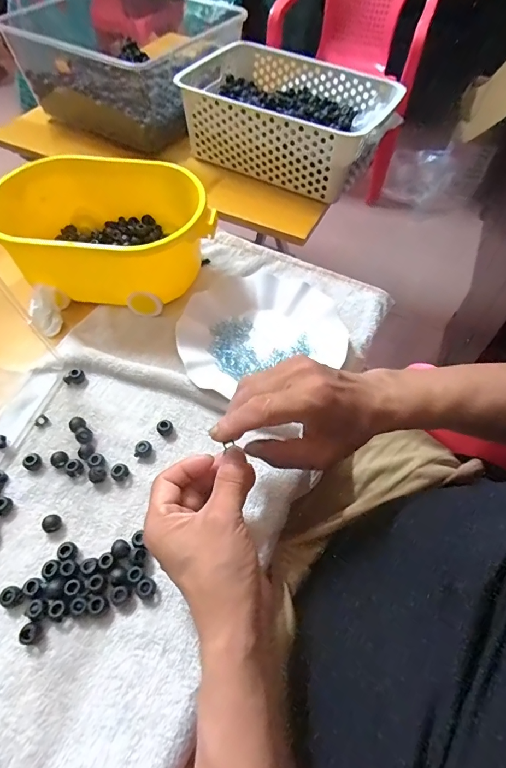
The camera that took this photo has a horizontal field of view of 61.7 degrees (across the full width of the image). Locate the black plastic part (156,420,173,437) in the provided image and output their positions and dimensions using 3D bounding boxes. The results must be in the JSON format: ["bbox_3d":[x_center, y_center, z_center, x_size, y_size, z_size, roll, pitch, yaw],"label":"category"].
[{"bbox_3d":[-0.085,0.043,0.412,0.015,0.012,0.013,-17,58,-14],"label":"black plastic part"}]

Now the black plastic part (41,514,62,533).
[{"bbox_3d":[-0.170,0.118,0.357,0.015,0.009,0.013,-13,57,-11],"label":"black plastic part"}]

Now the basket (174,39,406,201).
[{"bbox_3d":[0.043,-0.419,0.669,0.320,0.098,0.202,24,58,14],"label":"basket"}]

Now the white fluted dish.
[{"bbox_3d":[0.007,-0.056,0.476,0.169,0.023,0.177,1,55,-1],"label":"white fluted dish"}]

